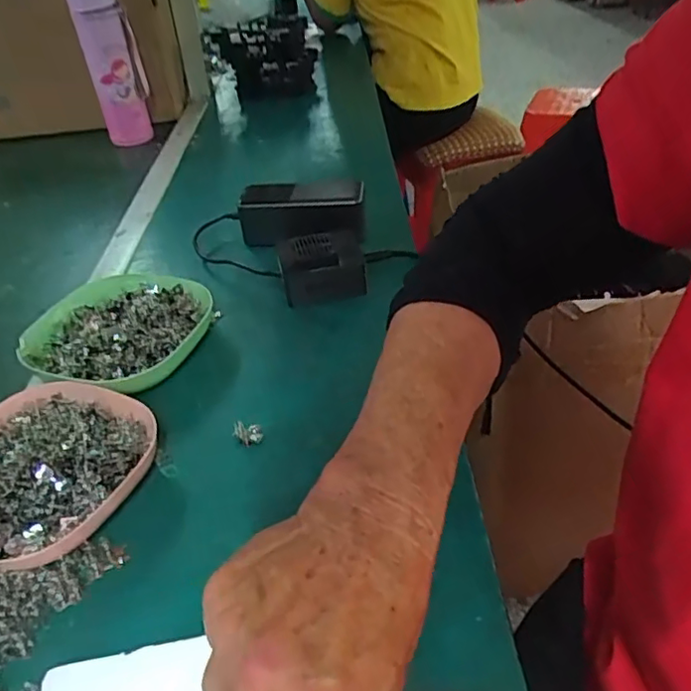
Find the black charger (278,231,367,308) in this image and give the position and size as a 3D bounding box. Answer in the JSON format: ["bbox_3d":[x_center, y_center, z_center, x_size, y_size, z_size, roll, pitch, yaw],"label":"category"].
[{"bbox_3d":[-0.021,-0.076,0.579,0.081,0.056,0.064,-11,37,-6],"label":"black charger"}]

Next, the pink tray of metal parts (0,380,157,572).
[{"bbox_3d":[-0.200,0.080,0.399,0.136,0.037,0.133,14,41,24],"label":"pink tray of metal parts"}]

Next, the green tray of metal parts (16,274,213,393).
[{"bbox_3d":[-0.188,-0.011,0.518,0.150,0.036,0.136,10,40,20],"label":"green tray of metal parts"}]

